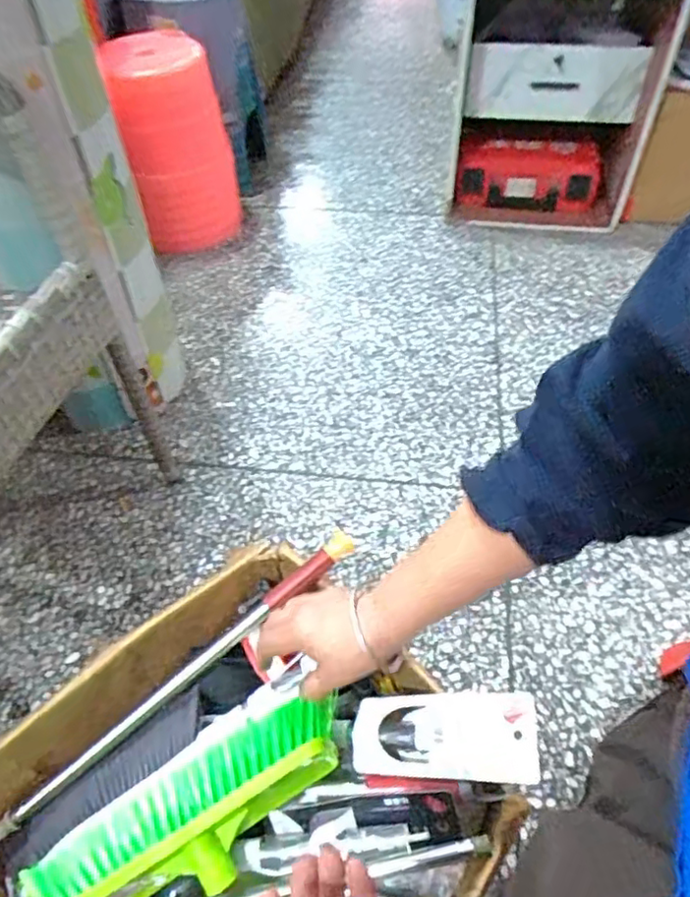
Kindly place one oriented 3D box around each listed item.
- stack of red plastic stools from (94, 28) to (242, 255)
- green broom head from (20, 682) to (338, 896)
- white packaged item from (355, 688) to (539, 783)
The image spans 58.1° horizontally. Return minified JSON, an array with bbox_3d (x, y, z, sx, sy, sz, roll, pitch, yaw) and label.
[{"bbox_3d":[-0.363,-0.673,1.382,0.212,0.418,0.262,-10,51,-7],"label":"stack of red plastic stools"},{"bbox_3d":[-0.135,0.312,0.544,0.283,0.055,0.120,-32,55,-4],"label":"green broom head"},{"bbox_3d":[0.086,0.255,0.557,0.165,0.007,0.071,-10,55,24],"label":"white packaged item"}]

